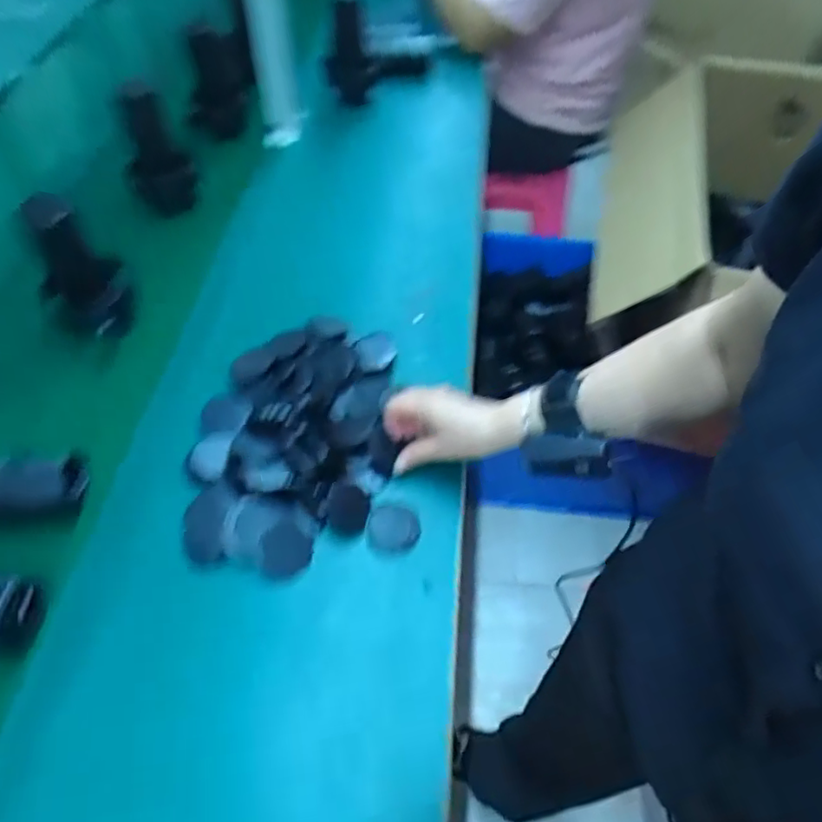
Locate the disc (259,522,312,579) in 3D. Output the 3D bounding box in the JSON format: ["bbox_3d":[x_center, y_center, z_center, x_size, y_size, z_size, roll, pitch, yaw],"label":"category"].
[{"bbox_3d":[-0.115,0.130,0.572,0.046,0.051,0.004,-2,9,-13],"label":"disc"}]

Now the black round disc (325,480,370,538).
[{"bbox_3d":[-0.061,0.093,0.586,0.042,0.004,0.047,19,86,-20],"label":"black round disc"}]

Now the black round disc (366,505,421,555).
[{"bbox_3d":[-0.017,0.113,0.592,0.049,0.004,0.045,-10,74,-7],"label":"black round disc"}]

